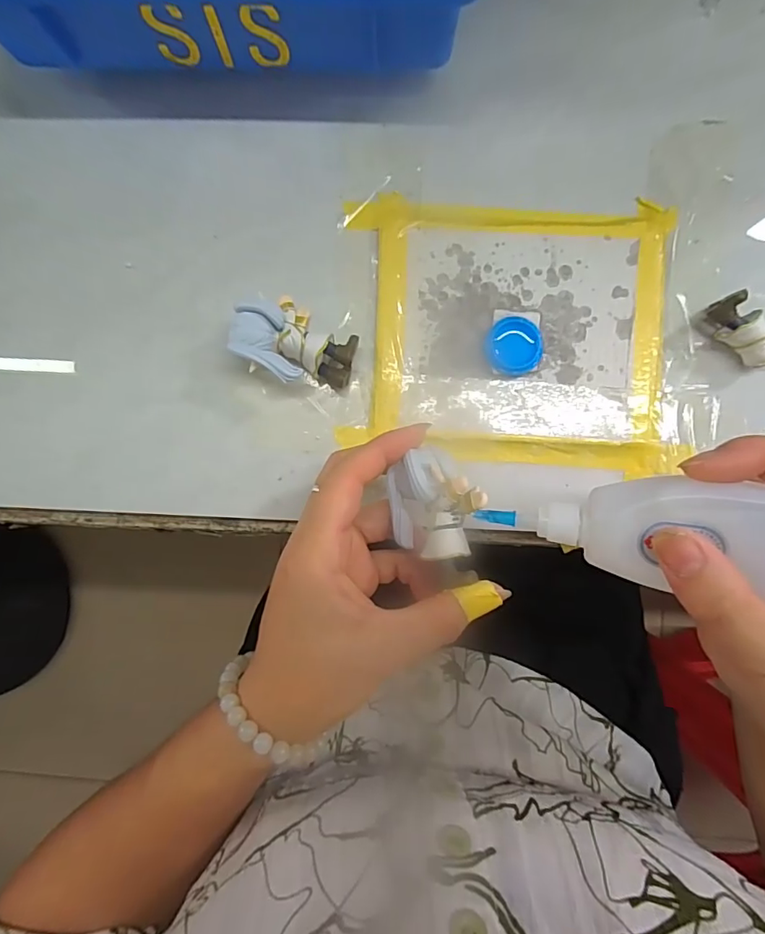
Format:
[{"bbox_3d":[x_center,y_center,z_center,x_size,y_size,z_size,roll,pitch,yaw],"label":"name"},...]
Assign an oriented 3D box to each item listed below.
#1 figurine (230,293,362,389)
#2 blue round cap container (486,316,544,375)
[{"bbox_3d":[-0.043,-0.062,0.246,0.058,0.028,0.040,16,89,1],"label":"figurine"},{"bbox_3d":[0.068,-0.062,0.253,0.029,0.007,0.030,0,89,1],"label":"blue round cap container"}]

